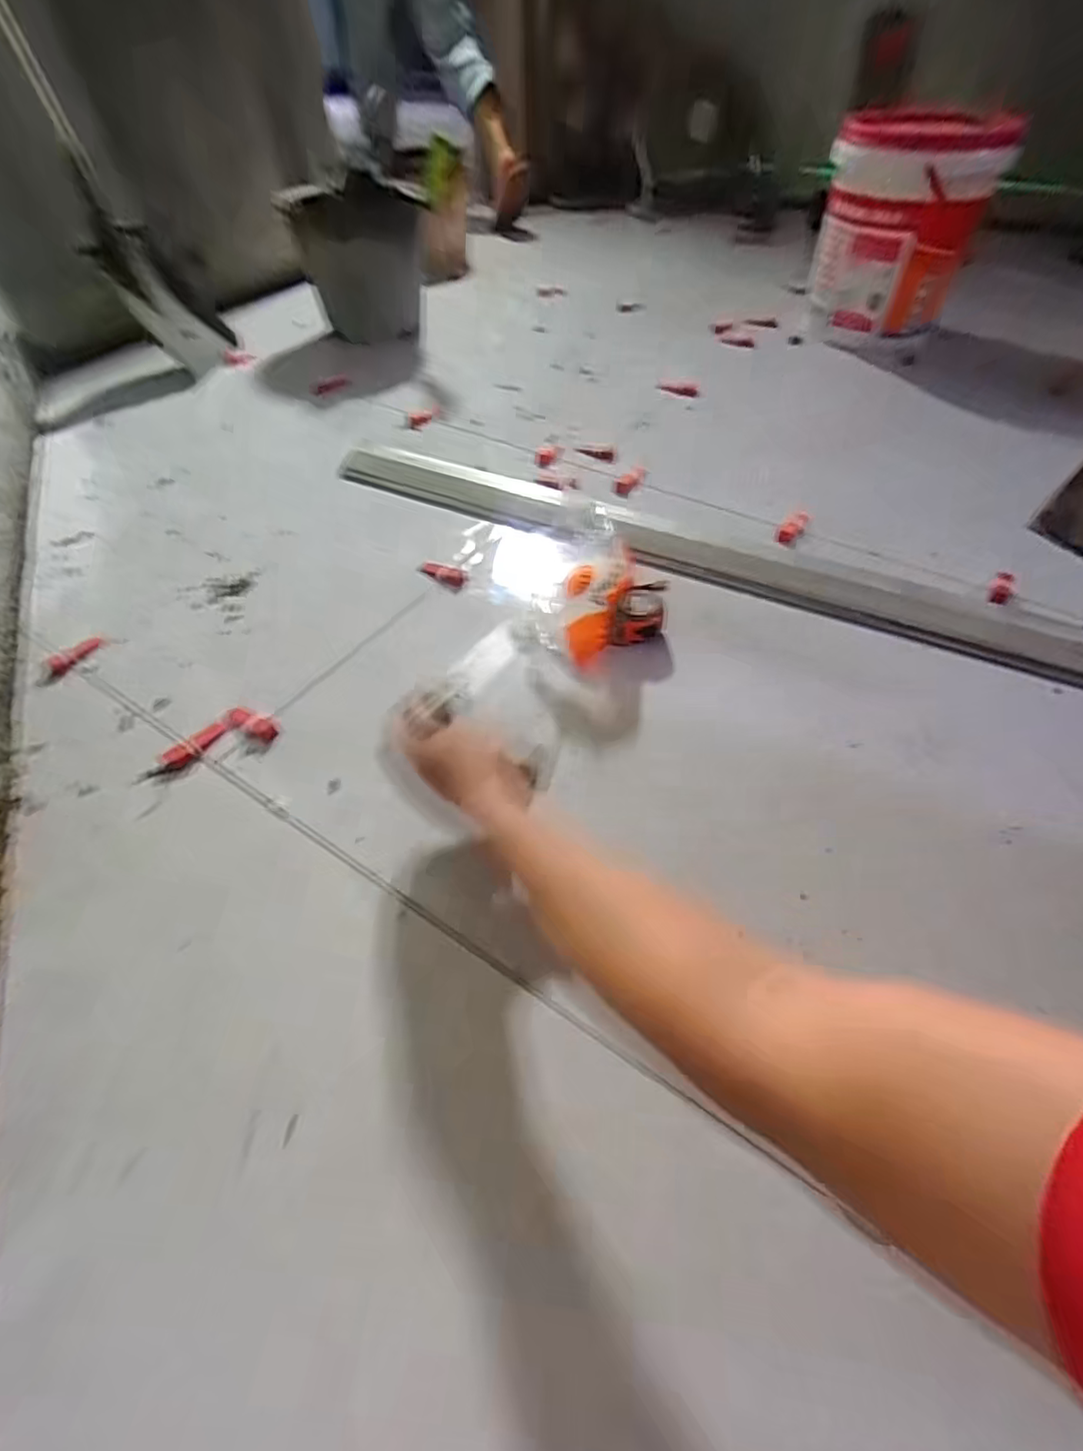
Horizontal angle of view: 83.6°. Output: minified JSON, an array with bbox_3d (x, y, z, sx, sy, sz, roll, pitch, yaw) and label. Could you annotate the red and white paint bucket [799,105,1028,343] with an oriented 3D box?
[{"bbox_3d":[0.780,-1.094,1.317,0.316,0.335,0.351,21,55,16],"label":"red and white paint bucket"}]

